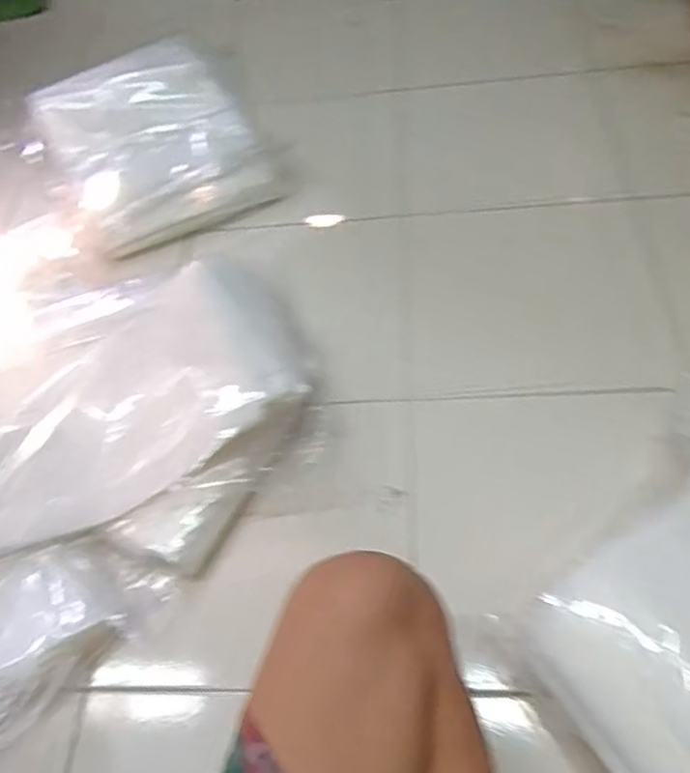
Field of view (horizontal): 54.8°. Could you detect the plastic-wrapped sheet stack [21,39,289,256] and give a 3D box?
[{"bbox_3d":[-0.290,-0.376,0.977,0.312,0.067,0.391,-23,56,-12],"label":"plastic-wrapped sheet stack"}]

